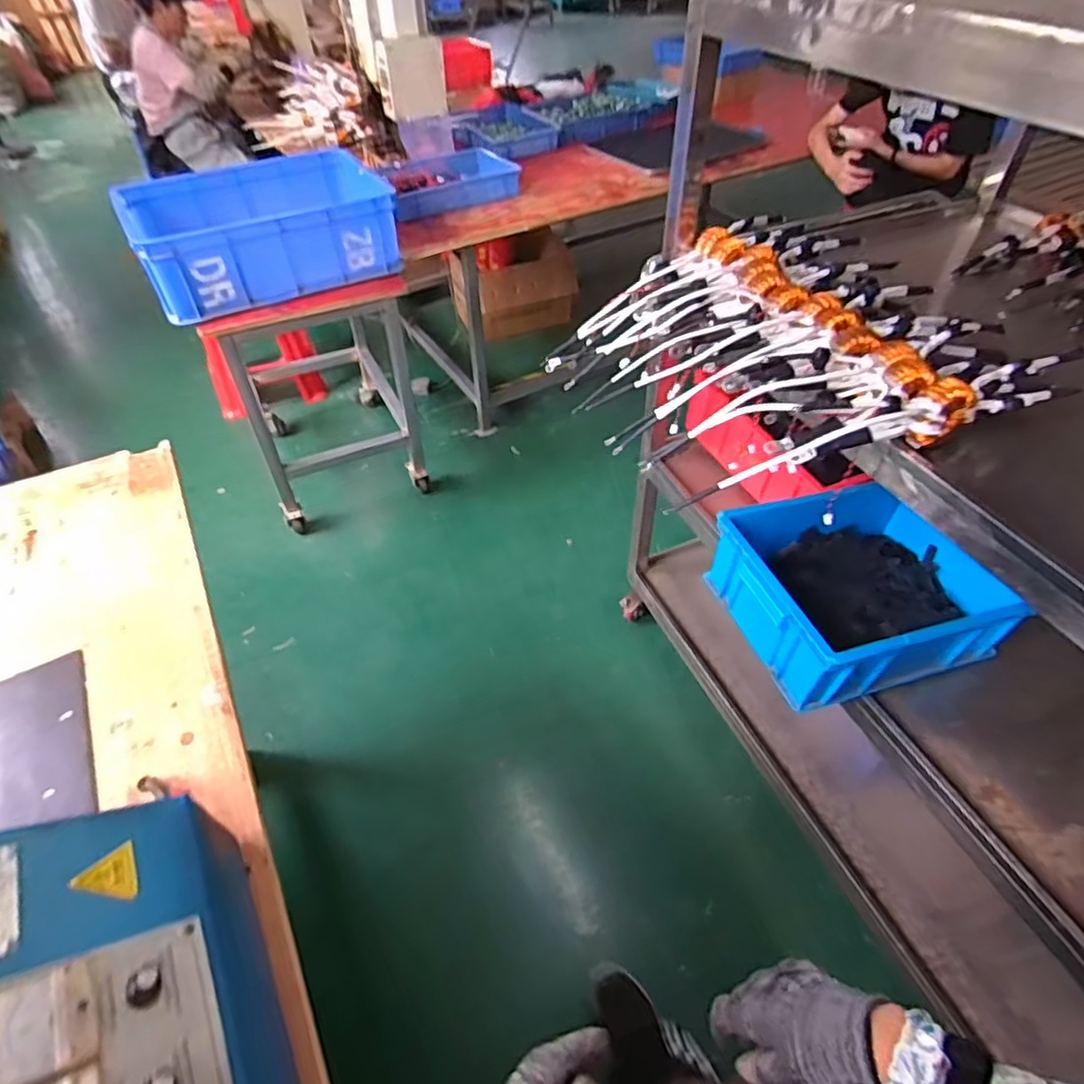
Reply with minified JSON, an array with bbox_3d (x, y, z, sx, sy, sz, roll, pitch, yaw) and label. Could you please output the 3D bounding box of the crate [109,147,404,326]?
[{"bbox_3d":[-0.722,-0.819,1.637,0.593,0.196,0.492,-24,50,-19],"label":"crate"}]

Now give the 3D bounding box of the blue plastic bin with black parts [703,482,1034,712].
[{"bbox_3d":[0.502,0.058,1.027,0.383,0.164,0.342,-14,48,-11],"label":"blue plastic bin with black parts"}]

